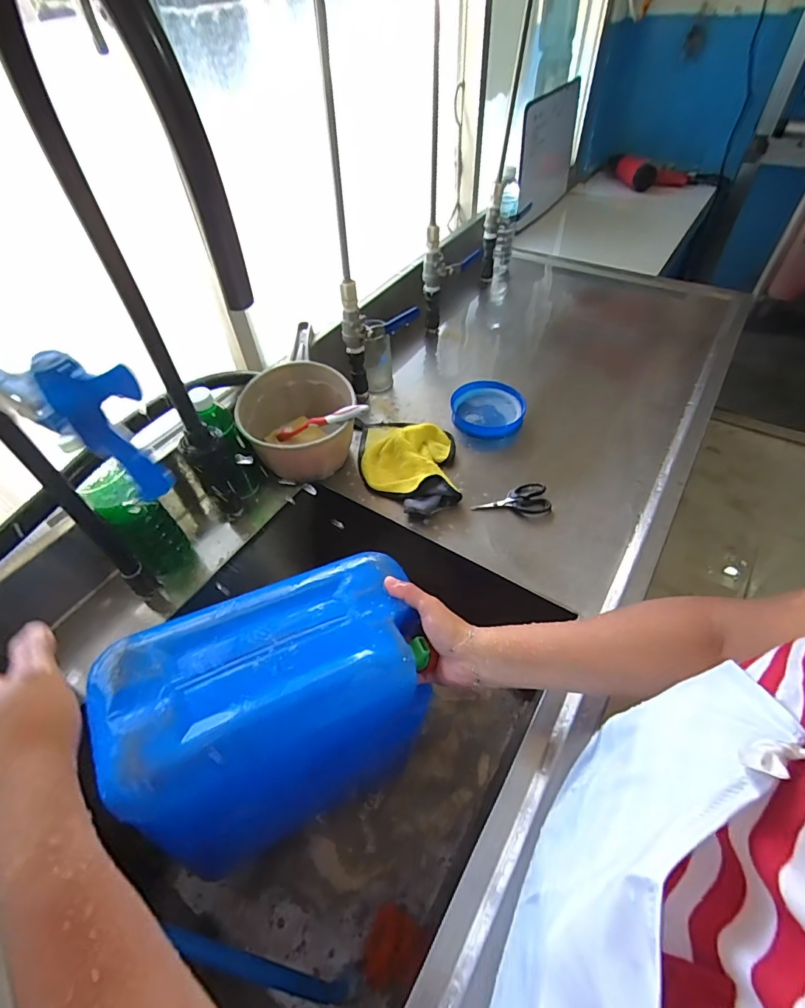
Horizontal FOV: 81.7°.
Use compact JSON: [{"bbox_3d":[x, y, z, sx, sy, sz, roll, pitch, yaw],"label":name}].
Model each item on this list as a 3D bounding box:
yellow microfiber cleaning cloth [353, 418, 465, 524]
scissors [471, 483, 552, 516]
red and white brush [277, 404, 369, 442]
[{"bbox_3d":[0.006,-0.064,0.707,0.149,0.046,0.203,-3,49,2],"label":"yellow microfiber cleaning cloth"},{"bbox_3d":[0.155,-0.007,0.670,0.109,0.009,0.054,-5,49,0],"label":"scissors"},{"bbox_3d":[-0.118,-0.116,0.667,0.172,0.017,0.016,-9,42,36],"label":"red and white brush"}]

